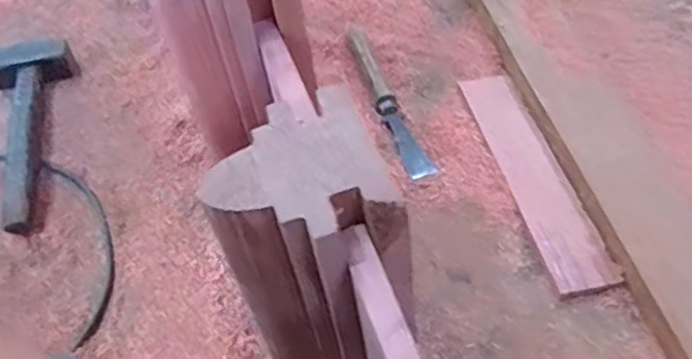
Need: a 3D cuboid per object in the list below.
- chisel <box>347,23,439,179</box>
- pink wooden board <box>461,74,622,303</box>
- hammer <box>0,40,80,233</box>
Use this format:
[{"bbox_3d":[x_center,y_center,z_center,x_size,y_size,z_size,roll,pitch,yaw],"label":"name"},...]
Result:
[{"bbox_3d":[0.052,-0.119,0.950,0.035,0.034,0.290,-18,53,-8],"label":"chisel"},{"bbox_3d":[0.228,-0.010,0.859,0.071,0.011,0.349,-15,52,-6],"label":"pink wooden board"},{"bbox_3d":[-0.423,-0.076,0.945,0.117,0.034,0.341,-20,53,-10],"label":"hammer"}]

